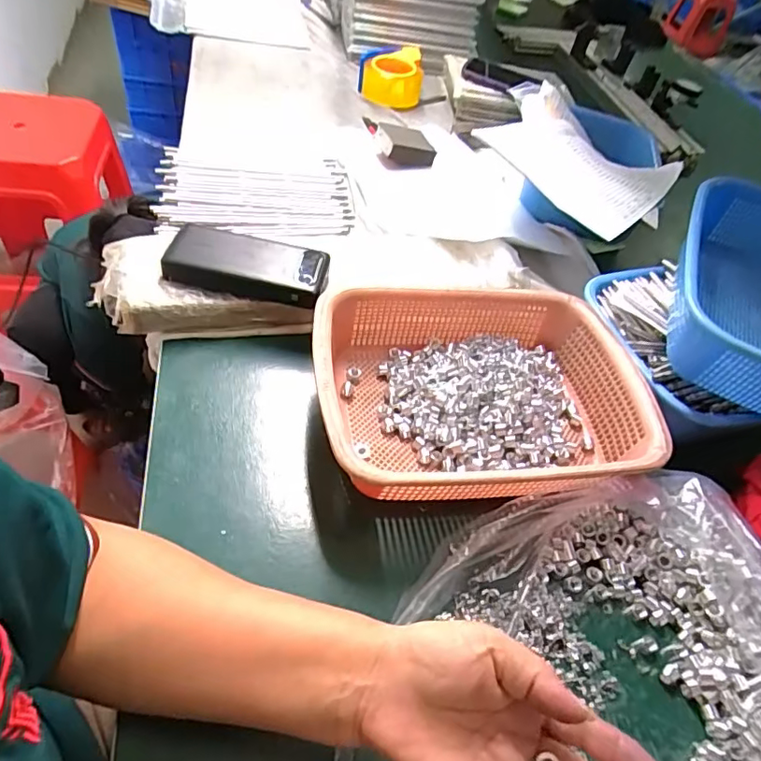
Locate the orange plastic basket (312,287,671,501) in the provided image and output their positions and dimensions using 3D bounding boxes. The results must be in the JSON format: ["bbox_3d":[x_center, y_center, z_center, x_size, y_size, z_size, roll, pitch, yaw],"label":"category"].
[{"bbox_3d":[0.092,0.004,0.483,0.289,0.071,0.209,-1,51,-12],"label":"orange plastic basket"}]

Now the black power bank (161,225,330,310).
[{"bbox_3d":[-0.130,-0.115,0.538,0.151,0.029,0.073,12,50,-1],"label":"black power bank"}]

